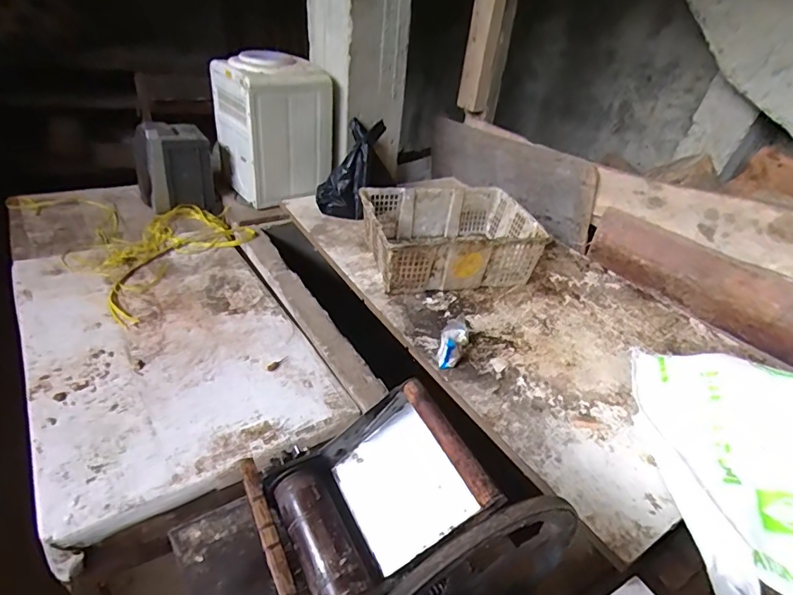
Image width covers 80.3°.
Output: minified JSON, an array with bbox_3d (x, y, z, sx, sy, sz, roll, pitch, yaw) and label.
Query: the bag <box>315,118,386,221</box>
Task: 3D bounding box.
[{"bbox_3d":[-0.141,-0.427,1.567,0.168,0.346,0.103,26,4,26],"label":"bag"}]

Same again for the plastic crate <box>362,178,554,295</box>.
[{"bbox_3d":[0.151,-0.179,1.392,0.471,0.169,0.334,-5,36,-16],"label":"plastic crate"}]

